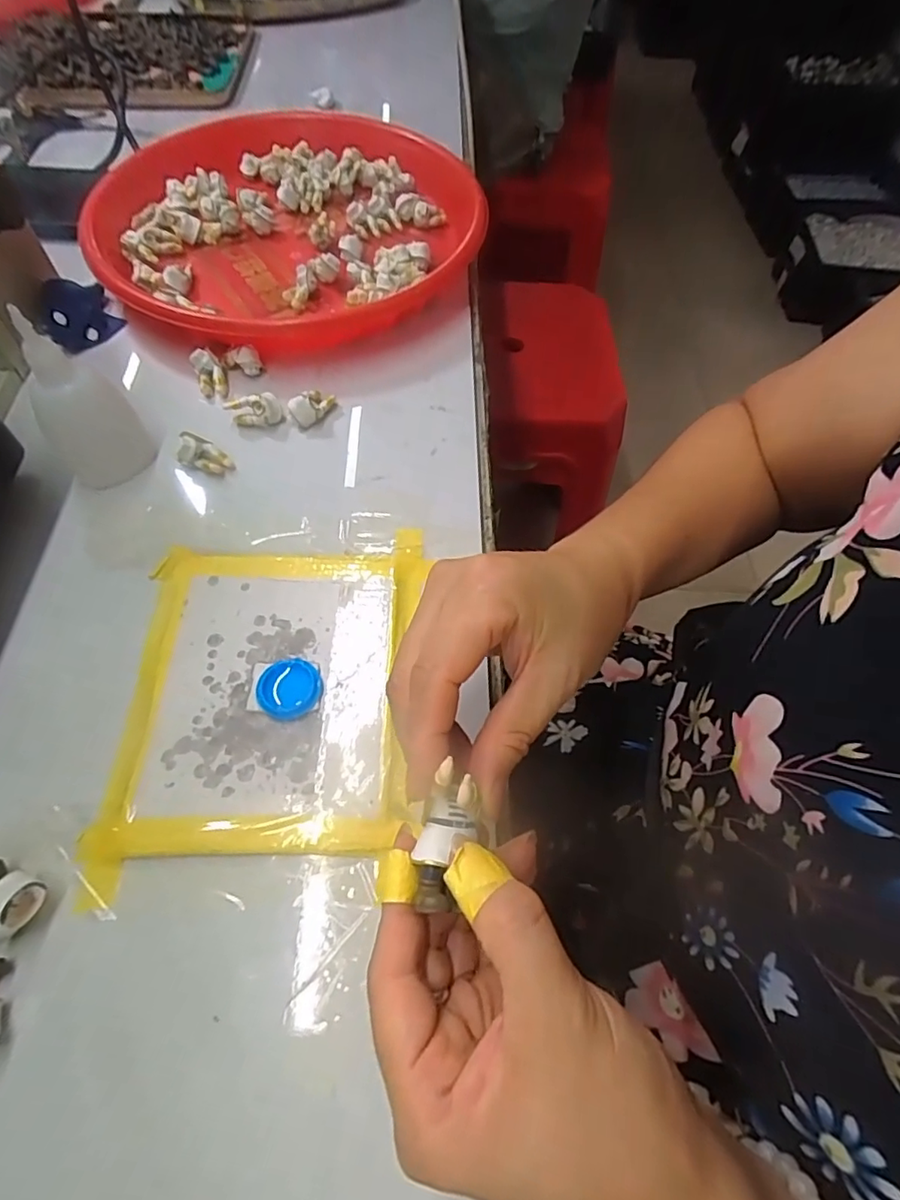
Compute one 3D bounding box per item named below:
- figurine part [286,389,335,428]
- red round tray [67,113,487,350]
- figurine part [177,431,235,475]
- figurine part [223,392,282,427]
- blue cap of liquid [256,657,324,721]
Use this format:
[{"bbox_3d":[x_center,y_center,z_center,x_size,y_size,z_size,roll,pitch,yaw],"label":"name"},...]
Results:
[{"bbox_3d":[-0.087,-0.125,0.353,0.015,0.016,0.032,27,63,12],"label":"figurine part"},{"bbox_3d":[-0.127,-0.292,0.426,0.251,0.034,0.279,21,62,9],"label":"red round tray"},{"bbox_3d":[-0.146,-0.086,0.330,0.028,0.020,0.015,14,61,5],"label":"figurine part"},{"bbox_3d":[-0.122,-0.118,0.349,0.032,0.018,0.013,-17,63,-12],"label":"figurine part"},{"bbox_3d":[-0.077,0.042,0.264,0.029,0.005,0.031,1,61,-2],"label":"blue cap of liquid"}]

